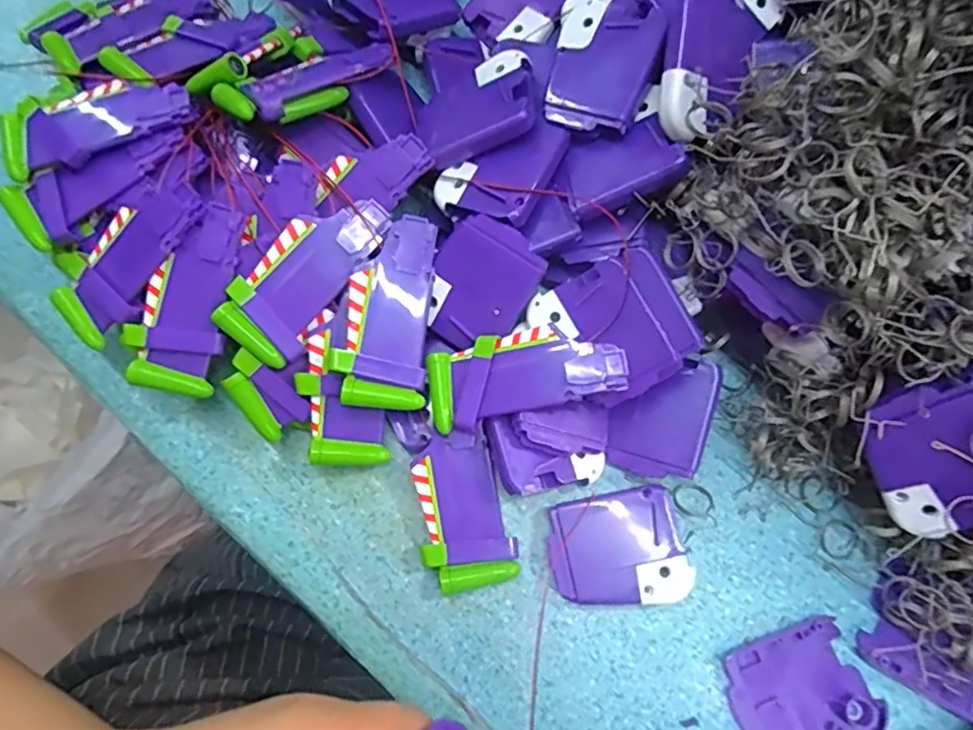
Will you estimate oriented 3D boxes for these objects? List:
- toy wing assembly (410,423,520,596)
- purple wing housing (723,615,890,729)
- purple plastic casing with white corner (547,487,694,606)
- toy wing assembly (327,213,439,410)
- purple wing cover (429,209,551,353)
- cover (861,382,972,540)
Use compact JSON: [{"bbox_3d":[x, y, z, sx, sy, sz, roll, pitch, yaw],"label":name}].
[{"bbox_3d":[-0.012,0.071,0.291,0.040,0.016,0.071,-17,77,-2],"label":"toy wing assembly"},{"bbox_3d":[0.140,0.147,0.272,0.059,0.008,0.051,-20,77,-3],"label":"purple wing housing"},{"bbox_3d":[0.063,0.087,0.287,0.064,0.012,0.051,-10,77,-1],"label":"purple plastic casing with white corner"},{"bbox_3d":[-0.047,-0.025,0.286,0.041,0.010,0.088,7,85,-10],"label":"toy wing assembly"},{"bbox_3d":[-0.004,-0.037,0.289,0.047,0.005,0.060,36,110,4],"label":"purple wing cover"},{"bbox_3d":[0.179,0.039,0.242,0.044,0.006,0.060,-23,95,36],"label":"cover"}]

